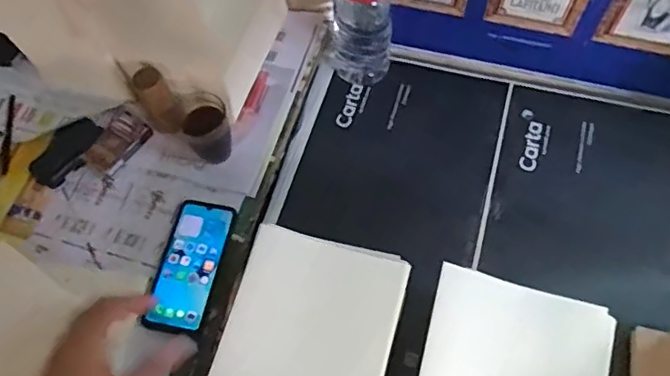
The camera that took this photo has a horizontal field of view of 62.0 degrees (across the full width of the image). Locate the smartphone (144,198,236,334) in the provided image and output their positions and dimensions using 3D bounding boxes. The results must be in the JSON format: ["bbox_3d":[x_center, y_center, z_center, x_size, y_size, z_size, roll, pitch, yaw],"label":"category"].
[{"bbox_3d":[-0.187,0.099,0.719,0.074,0.018,0.174,9,65,8],"label":"smartphone"}]

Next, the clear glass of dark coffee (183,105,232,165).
[{"bbox_3d":[-0.170,-0.071,0.762,0.059,0.083,0.057,-24,65,-8],"label":"clear glass of dark coffee"}]

